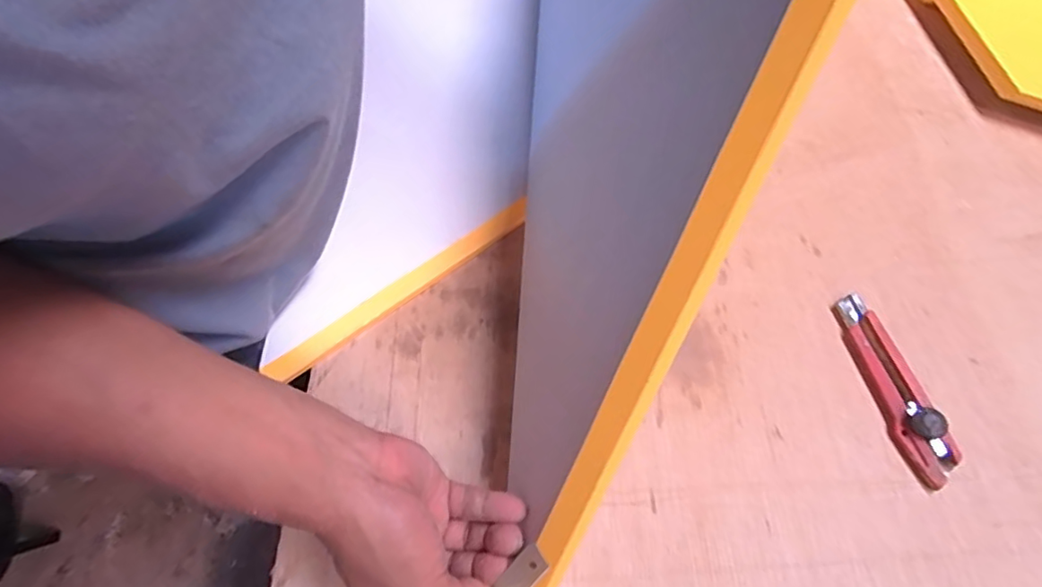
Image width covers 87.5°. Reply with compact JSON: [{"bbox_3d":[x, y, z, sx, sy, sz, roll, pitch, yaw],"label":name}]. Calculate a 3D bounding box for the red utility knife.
[{"bbox_3d":[0.280,0.066,0.410,0.031,0.019,0.148,-8,58,-3],"label":"red utility knife"}]

